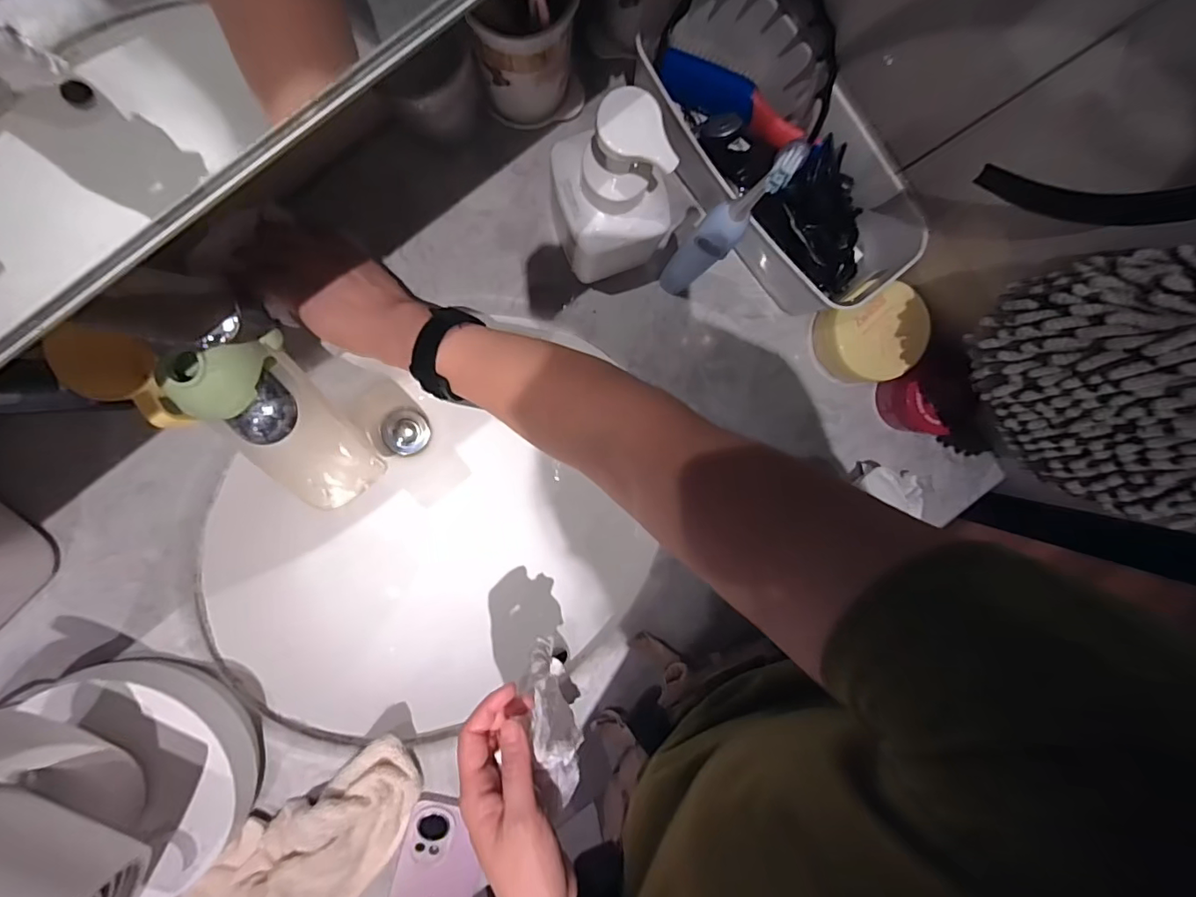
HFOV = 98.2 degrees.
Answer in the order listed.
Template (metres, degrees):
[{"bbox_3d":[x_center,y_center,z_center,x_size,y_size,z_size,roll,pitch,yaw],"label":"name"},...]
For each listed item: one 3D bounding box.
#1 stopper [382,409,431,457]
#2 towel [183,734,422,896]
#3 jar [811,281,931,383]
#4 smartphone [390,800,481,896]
[{"bbox_3d":[-0.228,-0.019,0.617,0.054,0.011,0.054,-1,96,-5],"label":"stopper"},{"bbox_3d":[-0.281,0.418,0.469,0.154,0.051,0.328,40,92,-8],"label":"towel"},{"bbox_3d":[0.243,-0.100,0.465,0.083,0.048,0.081,-23,98,-2],"label":"jar"},{"bbox_3d":[-0.156,0.416,0.493,0.075,0.012,0.163,16,95,-6],"label":"smartphone"}]

